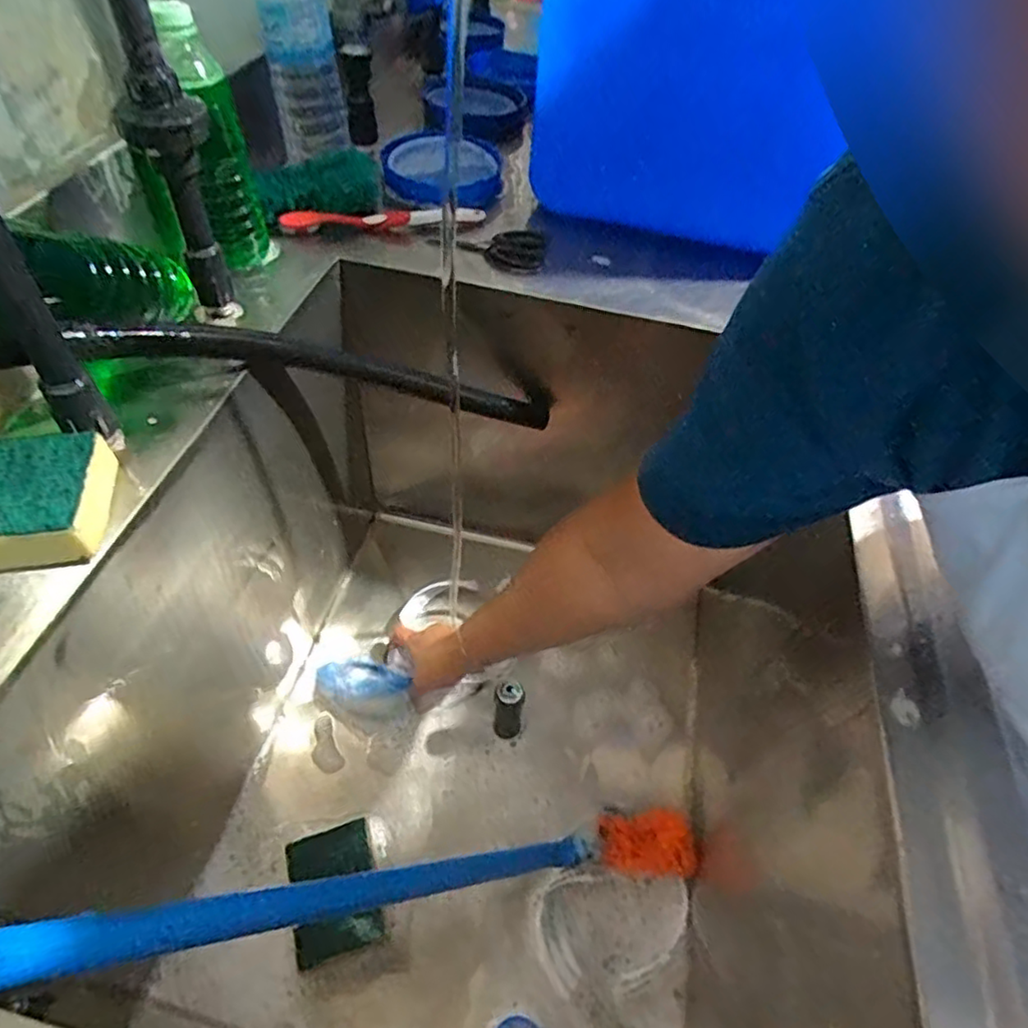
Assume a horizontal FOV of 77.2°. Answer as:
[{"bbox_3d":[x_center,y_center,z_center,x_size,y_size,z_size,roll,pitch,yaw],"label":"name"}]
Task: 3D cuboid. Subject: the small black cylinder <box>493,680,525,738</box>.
[{"bbox_3d":[-0.006,0.193,0.628,0.027,0.098,0.020,9,50,3],"label":"small black cylinder"}]

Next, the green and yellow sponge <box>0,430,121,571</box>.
[{"bbox_3d":[-0.279,-0.003,0.355,0.108,0.032,0.080,-12,52,-14],"label":"green and yellow sponge"}]

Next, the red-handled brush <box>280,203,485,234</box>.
[{"bbox_3d":[-0.116,-0.272,0.590,0.184,0.020,0.022,-12,52,-14],"label":"red-handled brush"}]

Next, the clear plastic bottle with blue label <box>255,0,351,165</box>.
[{"bbox_3d":[-0.187,-0.411,0.569,0.057,0.180,0.076,-7,51,-10],"label":"clear plastic bottle with blue label"}]

